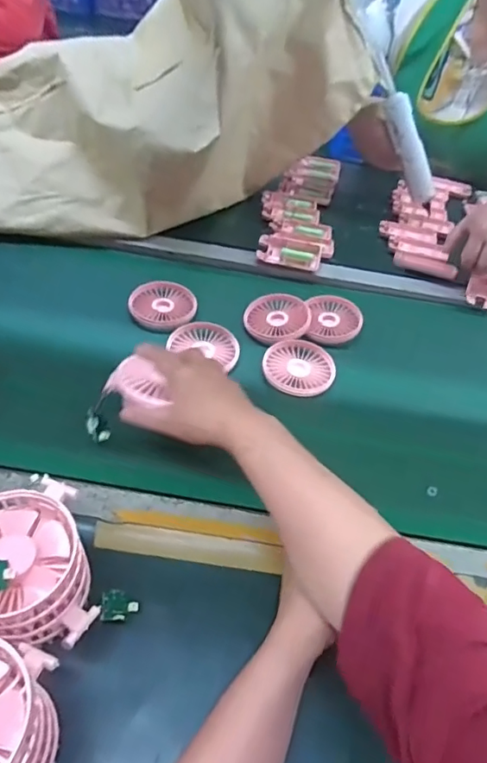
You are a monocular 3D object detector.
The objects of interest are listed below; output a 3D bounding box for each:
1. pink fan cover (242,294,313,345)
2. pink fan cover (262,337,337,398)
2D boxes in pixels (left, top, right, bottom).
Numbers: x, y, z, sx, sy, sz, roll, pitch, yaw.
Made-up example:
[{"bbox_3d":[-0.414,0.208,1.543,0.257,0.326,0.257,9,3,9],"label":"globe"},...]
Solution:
[{"bbox_3d":[0.048,-0.089,0.721,0.087,0.014,0.077,13,65,11],"label":"pink fan cover"},{"bbox_3d":[0.070,-0.021,0.657,0.087,0.005,0.089,15,48,7],"label":"pink fan cover"}]

